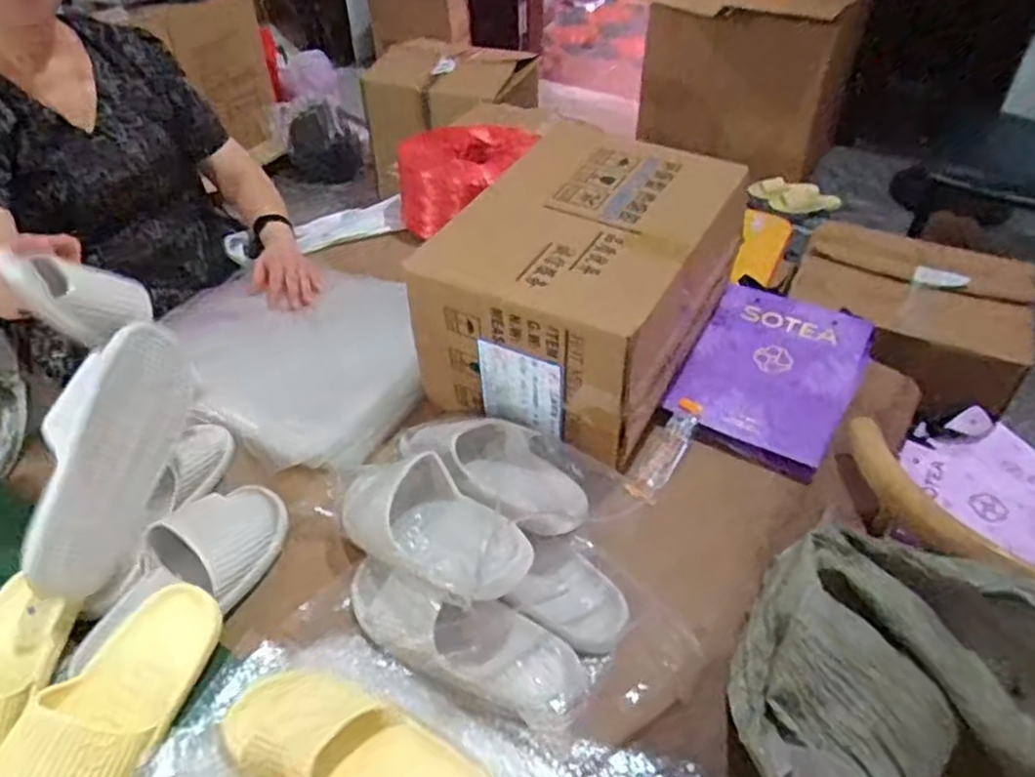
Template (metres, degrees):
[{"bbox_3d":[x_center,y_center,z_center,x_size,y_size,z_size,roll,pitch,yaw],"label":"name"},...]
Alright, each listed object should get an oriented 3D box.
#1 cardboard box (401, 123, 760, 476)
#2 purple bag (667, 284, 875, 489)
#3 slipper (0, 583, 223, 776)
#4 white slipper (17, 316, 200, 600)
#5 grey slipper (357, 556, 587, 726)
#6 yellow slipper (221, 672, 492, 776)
[{"bbox_3d":[0.089,-0.141,0.951,0.288,0.215,0.371,23,48,21],"label":"cardboard box"},{"bbox_3d":[0.342,-0.023,0.994,0.199,0.073,0.267,23,48,22],"label":"purple bag"},{"bbox_3d":[-0.372,0.298,0.665,0.104,0.074,0.264,19,47,18],"label":"slipper"},{"bbox_3d":[-0.434,0.071,0.763,0.083,0.120,0.269,2,72,40],"label":"white slipper"},{"bbox_3d":[-0.060,0.247,0.749,0.261,0.069,0.094,21,47,20],"label":"grey slipper"},{"bbox_3d":[-0.136,0.312,0.630,0.258,0.061,0.100,15,46,14],"label":"yellow slipper"}]

